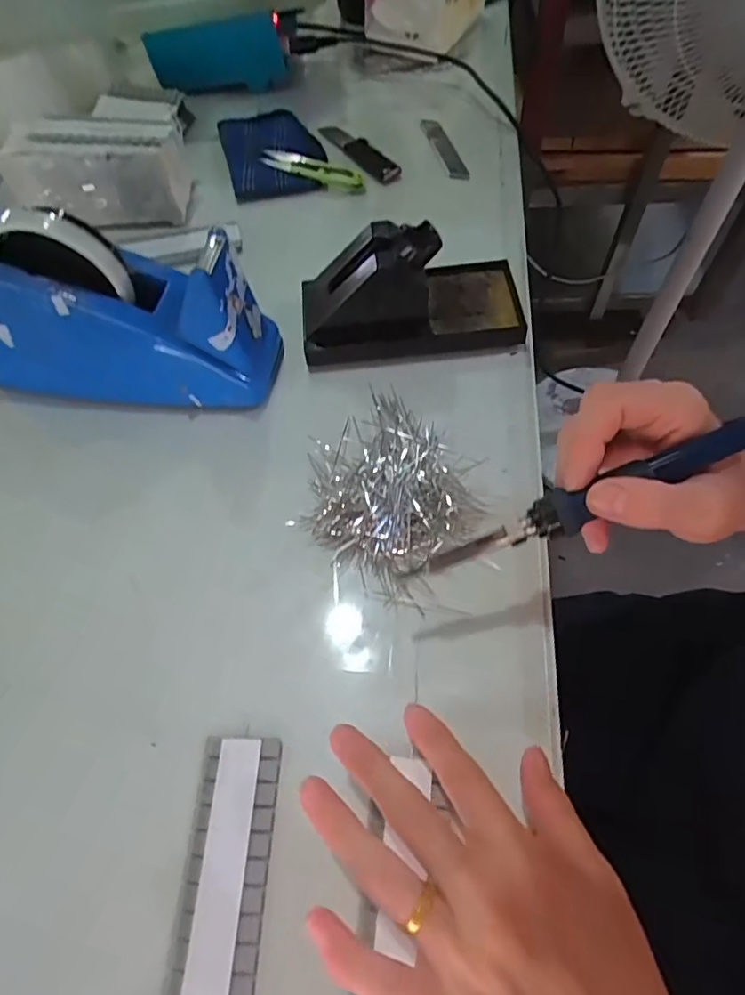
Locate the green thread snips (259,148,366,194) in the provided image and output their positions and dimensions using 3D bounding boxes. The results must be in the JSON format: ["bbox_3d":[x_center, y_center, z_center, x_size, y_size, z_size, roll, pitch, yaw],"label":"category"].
[{"bbox_3d":[-0.056,-0.299,0.511,0.101,0.016,0.021,22,64,15],"label":"green thread snips"}]

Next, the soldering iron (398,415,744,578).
[{"bbox_3d":[0.112,-0.004,0.255,0.205,0.013,0.018,-23,61,6],"label":"soldering iron"}]

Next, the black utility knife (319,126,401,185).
[{"bbox_3d":[-0.014,-0.332,0.530,0.024,0.011,0.115,-28,63,-12],"label":"black utility knife"}]

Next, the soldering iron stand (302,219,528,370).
[{"bbox_3d":[0.028,-0.147,0.390,0.158,0.068,0.074,-9,61,-2],"label":"soldering iron stand"}]

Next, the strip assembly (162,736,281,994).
[{"bbox_3d":[-0.069,0.179,0.256,0.039,0.007,0.124,1,61,4],"label":"strip assembly"}]

